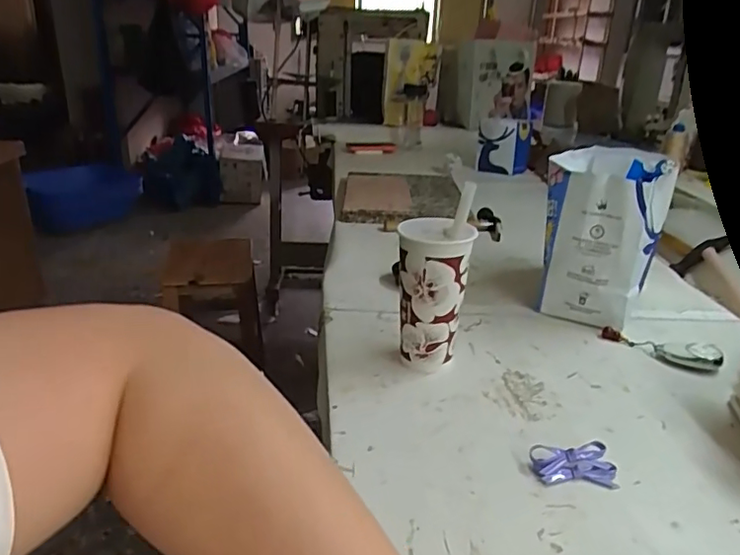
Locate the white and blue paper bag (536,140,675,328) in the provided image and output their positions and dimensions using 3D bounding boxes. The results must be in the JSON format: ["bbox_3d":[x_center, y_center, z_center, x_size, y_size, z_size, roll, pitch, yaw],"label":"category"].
[{"bbox_3d":[0.346,-0.061,0.842,0.140,0.208,0.226,14,25,26],"label":"white and blue paper bag"}]

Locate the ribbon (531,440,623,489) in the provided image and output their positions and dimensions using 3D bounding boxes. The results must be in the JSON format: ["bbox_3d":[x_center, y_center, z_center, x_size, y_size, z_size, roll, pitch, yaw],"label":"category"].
[{"bbox_3d":[0.187,0.172,0.529,0.074,0.020,0.037,3,23,0],"label":"ribbon"}]

